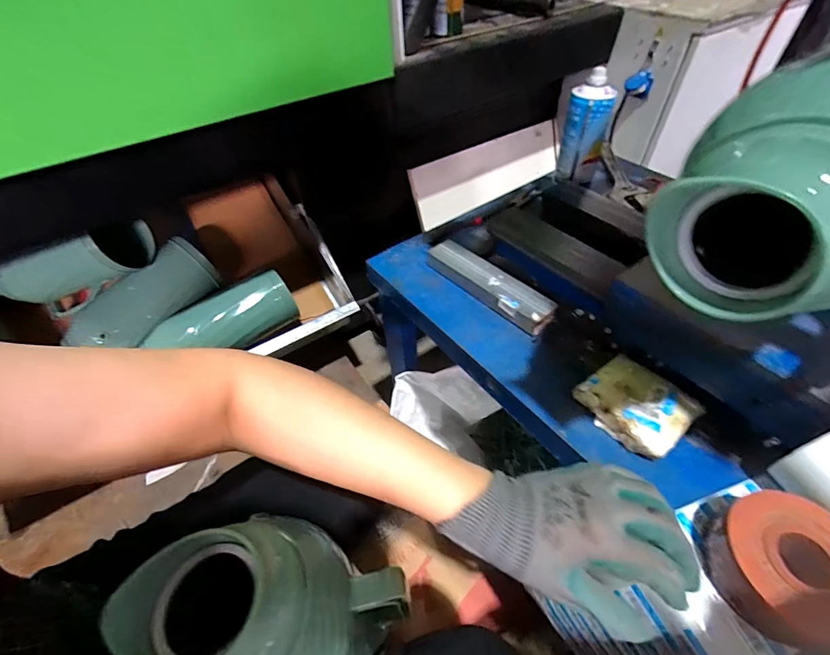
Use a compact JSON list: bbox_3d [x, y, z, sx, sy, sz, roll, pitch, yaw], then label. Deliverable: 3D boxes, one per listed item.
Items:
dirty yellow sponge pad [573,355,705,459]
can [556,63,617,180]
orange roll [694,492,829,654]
[{"bbox_3d":[0.234,0.082,0.417,0.082,0.032,0.096,-30,53,-21],"label":"dirty yellow sponge pad"},{"bbox_3d":[0.261,-0.311,0.611,0.054,0.140,0.055,-26,52,-18],"label":"can"},{"bbox_3d":[0.291,0.187,0.310,0.103,0.053,0.111,-8,49,-3],"label":"orange roll"}]

